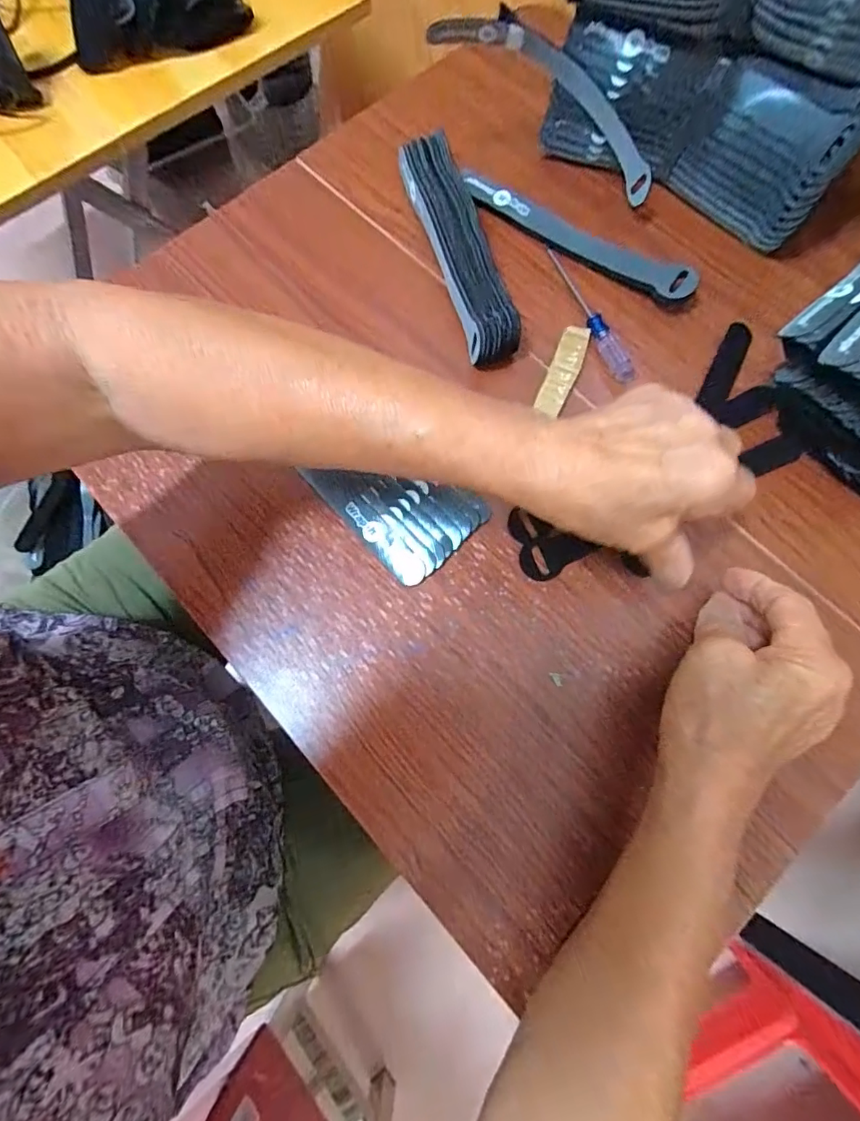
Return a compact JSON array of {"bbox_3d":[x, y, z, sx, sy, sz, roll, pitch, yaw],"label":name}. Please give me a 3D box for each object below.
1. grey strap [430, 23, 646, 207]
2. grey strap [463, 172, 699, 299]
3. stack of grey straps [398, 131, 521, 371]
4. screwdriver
[{"bbox_3d":[0.087,-0.323,0.347,0.177,0.028,0.048,26,76,-15],"label":"grey strap"},{"bbox_3d":[0.104,-0.237,0.364,0.186,0.019,0.020,35,79,10],"label":"grey strap"},{"bbox_3d":[0.019,-0.225,0.358,0.037,0.028,0.193,-17,75,-3],"label":"stack of grey straps"},{"bbox_3d":[0.112,-0.177,0.356,0.014,0.018,0.118,-25,76,-5],"label":"screwdriver"}]

